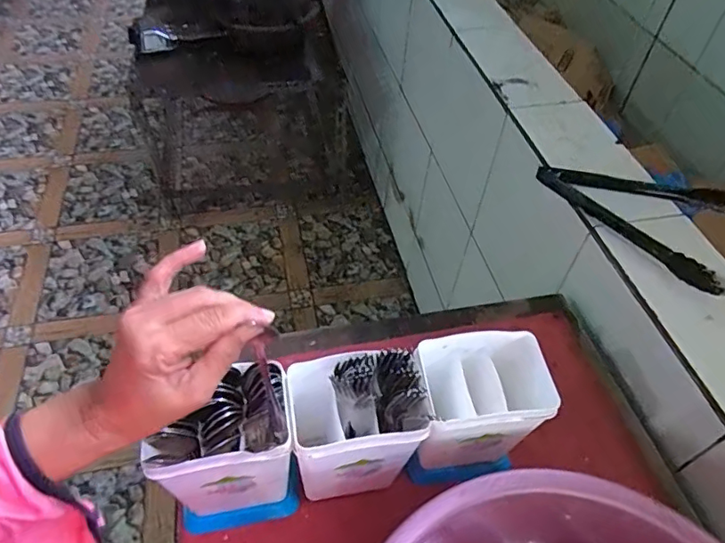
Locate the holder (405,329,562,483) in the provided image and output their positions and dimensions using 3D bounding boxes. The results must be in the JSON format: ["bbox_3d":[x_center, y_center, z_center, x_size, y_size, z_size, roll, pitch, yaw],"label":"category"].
[{"bbox_3d":[0.114,0.144,0.552,0.121,0.149,0.091,-4,50,-7],"label":"holder"}]

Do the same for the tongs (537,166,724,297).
[{"bbox_3d":[0.439,-0.105,0.759,0.248,0.048,0.282,-29,57,-25],"label":"tongs"}]

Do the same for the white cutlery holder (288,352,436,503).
[{"bbox_3d":[-0.007,0.159,0.526,0.120,0.155,0.087,-7,50,-9],"label":"white cutlery holder"}]

